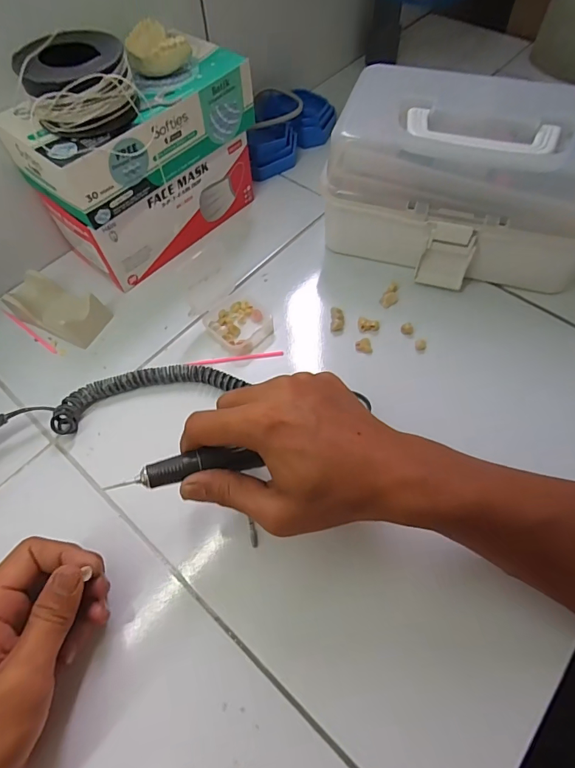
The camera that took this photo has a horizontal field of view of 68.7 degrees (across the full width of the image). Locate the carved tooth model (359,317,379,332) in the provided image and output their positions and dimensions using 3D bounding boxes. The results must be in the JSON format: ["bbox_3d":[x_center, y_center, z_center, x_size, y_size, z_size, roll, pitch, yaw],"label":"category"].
[{"bbox_3d":[0.081,-0.060,0.420,0.020,0.008,0.013,-1,60,2],"label":"carved tooth model"}]

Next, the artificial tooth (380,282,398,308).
[{"bbox_3d":[0.108,-0.092,0.437,0.014,0.012,0.026,29,65,18],"label":"artificial tooth"}]

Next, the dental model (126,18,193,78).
[{"bbox_3d":[-0.119,-0.311,0.392,0.056,0.027,0.051,-11,60,-4],"label":"dental model"}]

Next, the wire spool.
[{"bbox_3d":[-0.170,-0.243,0.345,0.086,0.053,0.067,-24,62,-11],"label":"wire spool"}]

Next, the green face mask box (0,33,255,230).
[{"bbox_3d":[-0.144,-0.246,0.402,0.219,0.063,0.108,-41,66,-19],"label":"green face mask box"}]

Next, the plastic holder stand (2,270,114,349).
[{"bbox_3d":[-0.237,-0.077,0.435,0.095,0.032,0.053,23,63,15],"label":"plastic holder stand"}]

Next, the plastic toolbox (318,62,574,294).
[{"bbox_3d":[0.171,-0.192,0.409,0.254,0.137,0.130,20,62,13],"label":"plastic toolbox"}]

